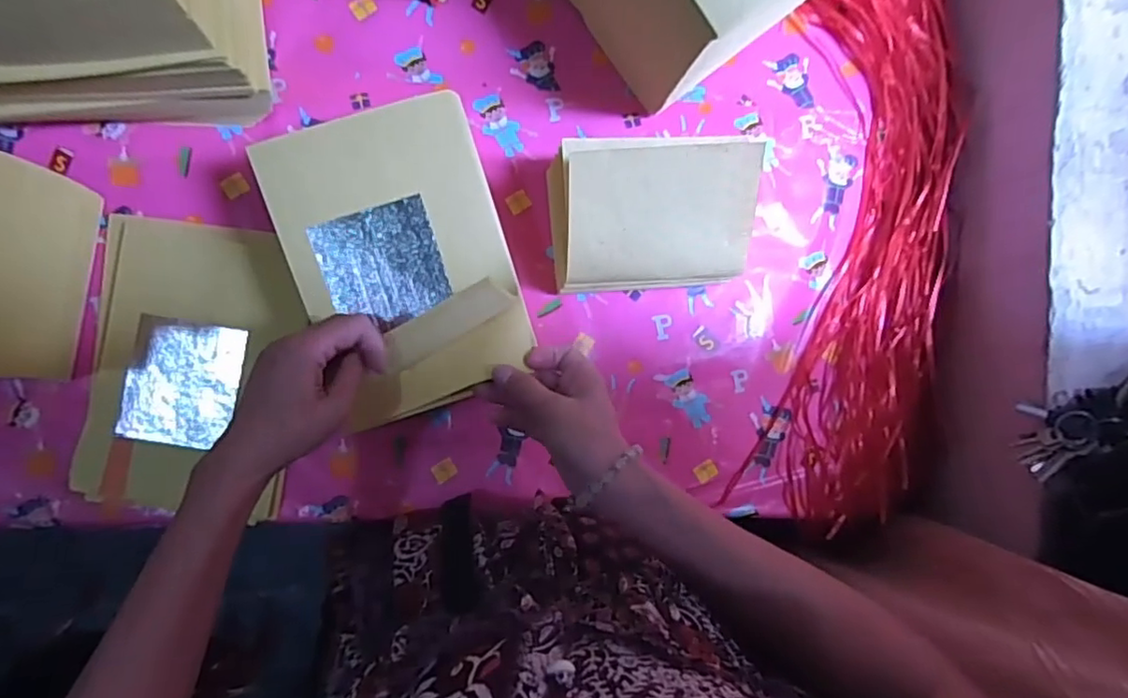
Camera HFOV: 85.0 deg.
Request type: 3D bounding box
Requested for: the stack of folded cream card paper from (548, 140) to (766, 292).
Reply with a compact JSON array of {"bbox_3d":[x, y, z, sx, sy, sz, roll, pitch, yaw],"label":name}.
[{"bbox_3d":[0.075,-0.114,0.534,0.162,0.105,0.117,-4,91,-8],"label":"stack of folded cream card paper"}]

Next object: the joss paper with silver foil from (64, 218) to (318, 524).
[{"bbox_3d":[-0.318,0.016,0.531,0.163,0.017,0.243,7,90,-8],"label":"joss paper with silver foil"}]

